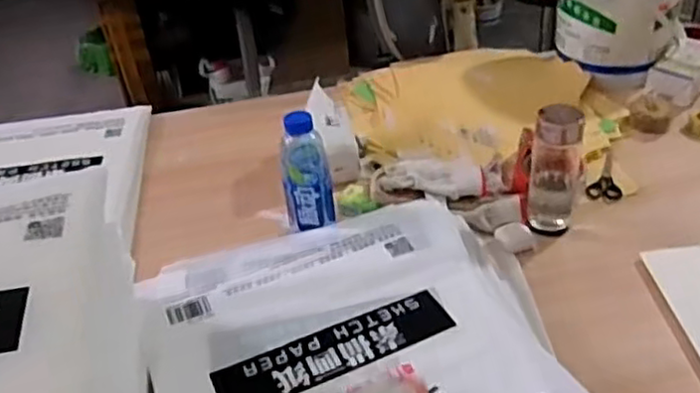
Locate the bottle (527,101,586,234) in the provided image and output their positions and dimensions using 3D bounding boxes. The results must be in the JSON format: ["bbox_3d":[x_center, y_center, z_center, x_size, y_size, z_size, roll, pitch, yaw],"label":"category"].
[{"bbox_3d":[0.285,-0.031,0.951,0.066,0.175,0.069,7,38,16],"label":"bottle"}]

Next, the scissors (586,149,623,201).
[{"bbox_3d":[0.414,-0.034,1.093,0.051,0.012,0.131,11,39,20],"label":"scissors"}]

